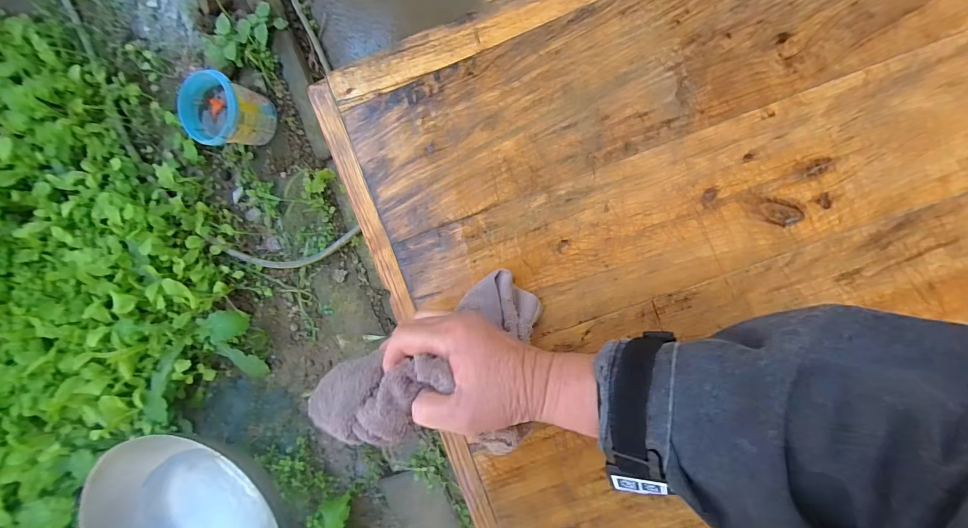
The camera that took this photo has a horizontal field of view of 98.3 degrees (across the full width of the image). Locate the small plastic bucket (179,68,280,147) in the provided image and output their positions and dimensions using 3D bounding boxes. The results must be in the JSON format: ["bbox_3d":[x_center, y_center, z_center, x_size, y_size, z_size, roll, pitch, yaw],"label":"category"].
[{"bbox_3d":[-0.526,-0.306,0.856,0.134,0.114,0.132,0,94,6],"label":"small plastic bucket"}]

